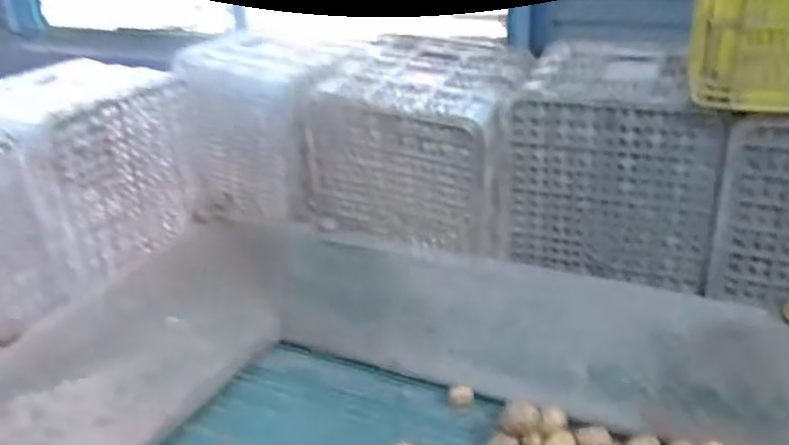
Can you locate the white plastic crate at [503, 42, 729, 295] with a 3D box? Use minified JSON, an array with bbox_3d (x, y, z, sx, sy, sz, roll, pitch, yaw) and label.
[{"bbox_3d":[0.396,-0.106,1.235,0.323,0.310,0.267,12,32,27],"label":"white plastic crate"}]

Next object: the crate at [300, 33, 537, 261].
[{"bbox_3d":[0.042,-0.153,1.360,0.396,0.301,0.268,10,31,24],"label":"crate"}]

